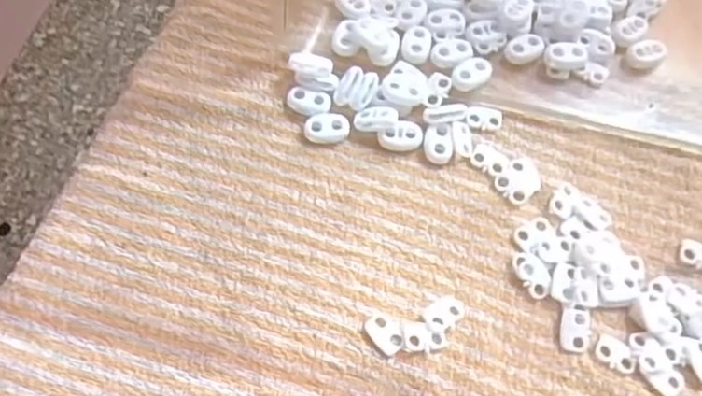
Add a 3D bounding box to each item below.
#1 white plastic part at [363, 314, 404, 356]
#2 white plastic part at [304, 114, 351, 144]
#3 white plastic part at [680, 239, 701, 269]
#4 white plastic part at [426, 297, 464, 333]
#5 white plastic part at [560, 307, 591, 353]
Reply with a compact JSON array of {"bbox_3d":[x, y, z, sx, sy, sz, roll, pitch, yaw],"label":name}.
[{"bbox_3d":[0.016,0.060,0.303,0.019,0.004,0.014,41,69,14],"label":"white plastic part"},{"bbox_3d":[-0.012,-0.035,0.342,0.022,0.004,0.015,-5,66,-6],"label":"white plastic part"},{"bbox_3d":[0.167,0.026,0.325,0.018,0.004,0.014,19,65,5],"label":"white plastic part"},{"bbox_3d":[0.042,0.052,0.307,0.019,0.004,0.013,-39,73,-19],"label":"white plastic part"},{"bbox_3d":[0.101,0.059,0.306,0.013,0.004,0.020,12,65,2],"label":"white plastic part"}]

